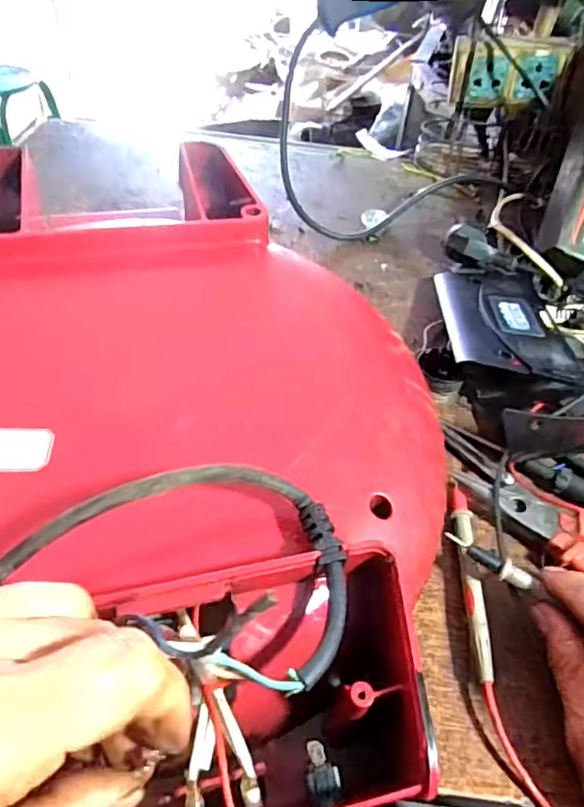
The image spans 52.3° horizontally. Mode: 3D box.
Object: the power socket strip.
[{"bbox_3d":[0.191,-0.294,0.531,0.095,0.052,0.032,17,48,12],"label":"power socket strip"}]

